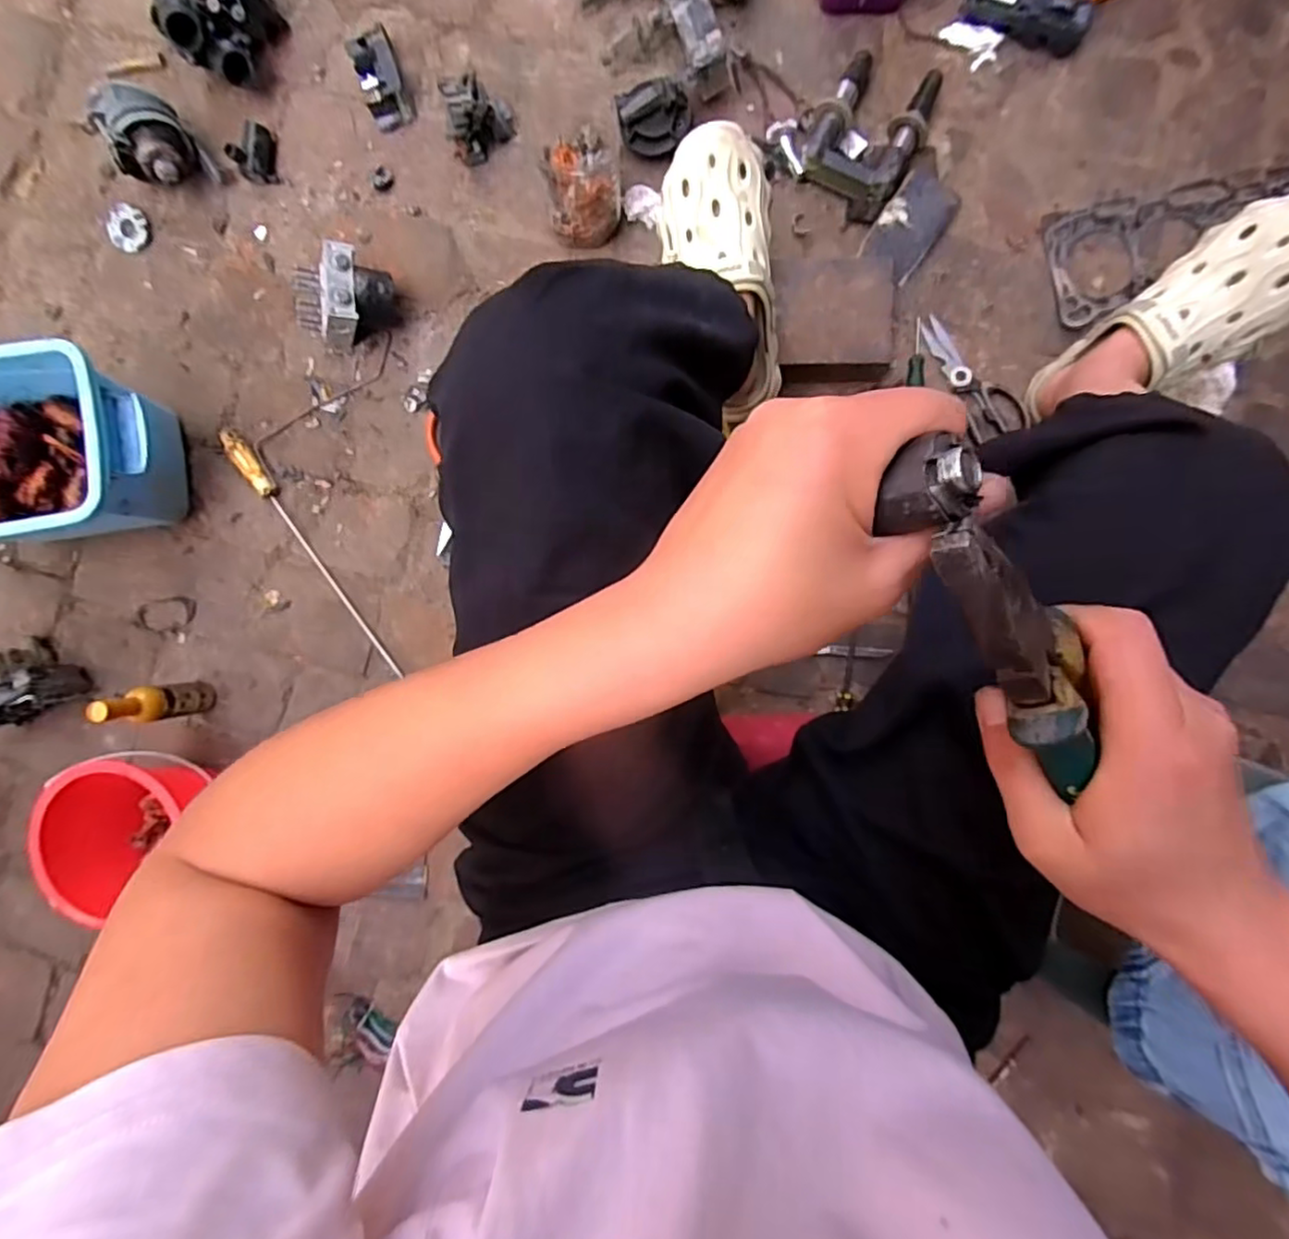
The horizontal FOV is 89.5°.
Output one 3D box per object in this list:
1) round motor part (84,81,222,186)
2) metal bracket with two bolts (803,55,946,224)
[{"bbox_3d":[-0.575,-0.555,0.757,0.080,0.092,0.076,0,92,5],"label":"round motor part"},{"bbox_3d":[0.254,-0.555,0.737,0.121,0.034,0.161,29,94,3],"label":"metal bracket with two bolts"}]

